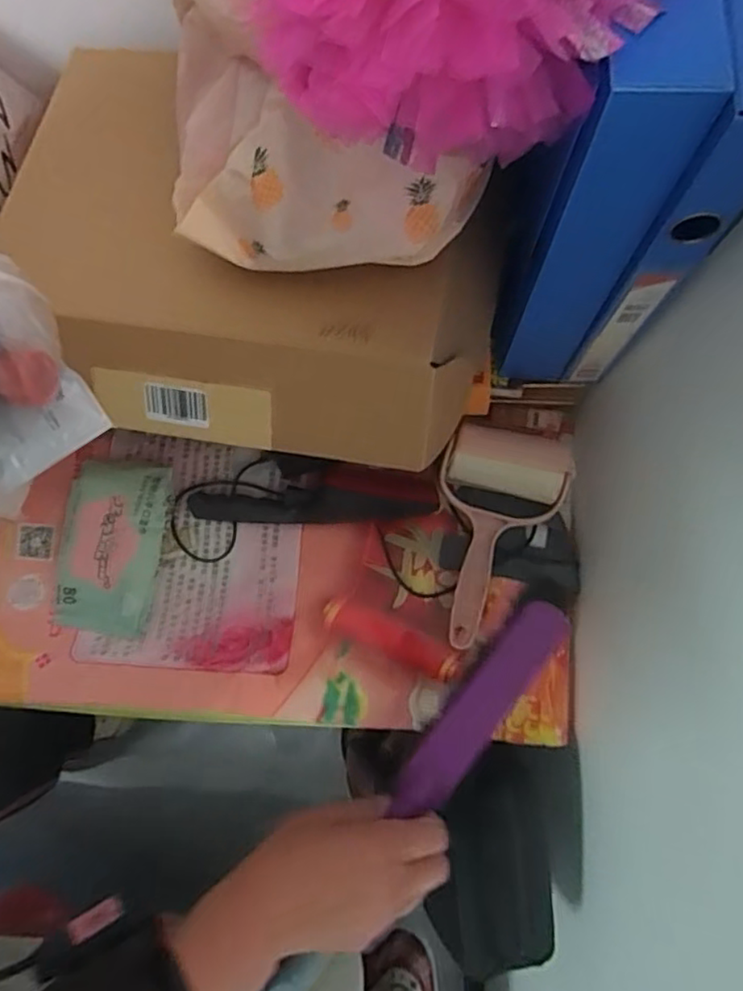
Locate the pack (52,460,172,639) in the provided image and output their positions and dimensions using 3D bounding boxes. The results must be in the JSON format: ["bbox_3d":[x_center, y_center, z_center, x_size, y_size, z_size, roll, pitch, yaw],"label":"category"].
[{"bbox_3d":[-0.250,0.051,0.620,0.093,0.041,0.160,9,77,1],"label":"pack"}]

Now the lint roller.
[{"bbox_3d":[0.109,0.038,0.605,0.113,0.052,0.202,14,100,2],"label":"lint roller"}]

